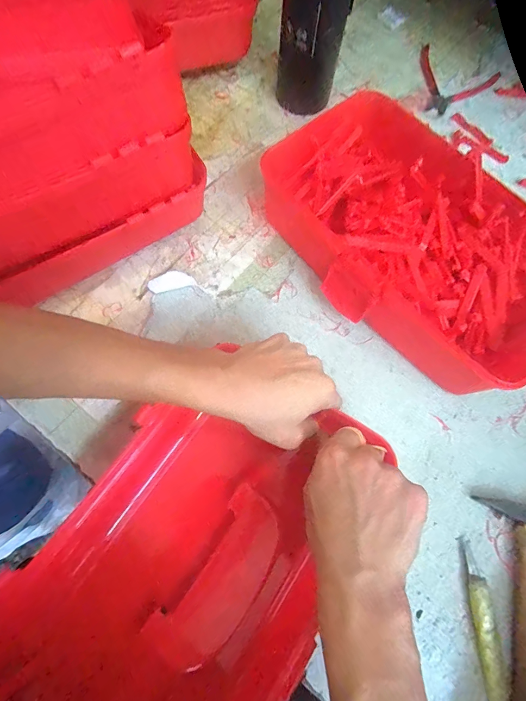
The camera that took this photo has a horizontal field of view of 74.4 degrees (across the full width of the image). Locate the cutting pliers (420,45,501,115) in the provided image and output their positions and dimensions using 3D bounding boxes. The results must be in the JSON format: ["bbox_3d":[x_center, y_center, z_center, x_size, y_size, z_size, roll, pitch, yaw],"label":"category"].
[{"bbox_3d":[0.297,-0.415,0.546,0.127,0.007,0.127,23,73,5],"label":"cutting pliers"}]

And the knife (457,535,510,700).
[{"bbox_3d":[0.202,0.255,0.316,0.019,0.013,0.145,-1,72,-3],"label":"knife"}]

